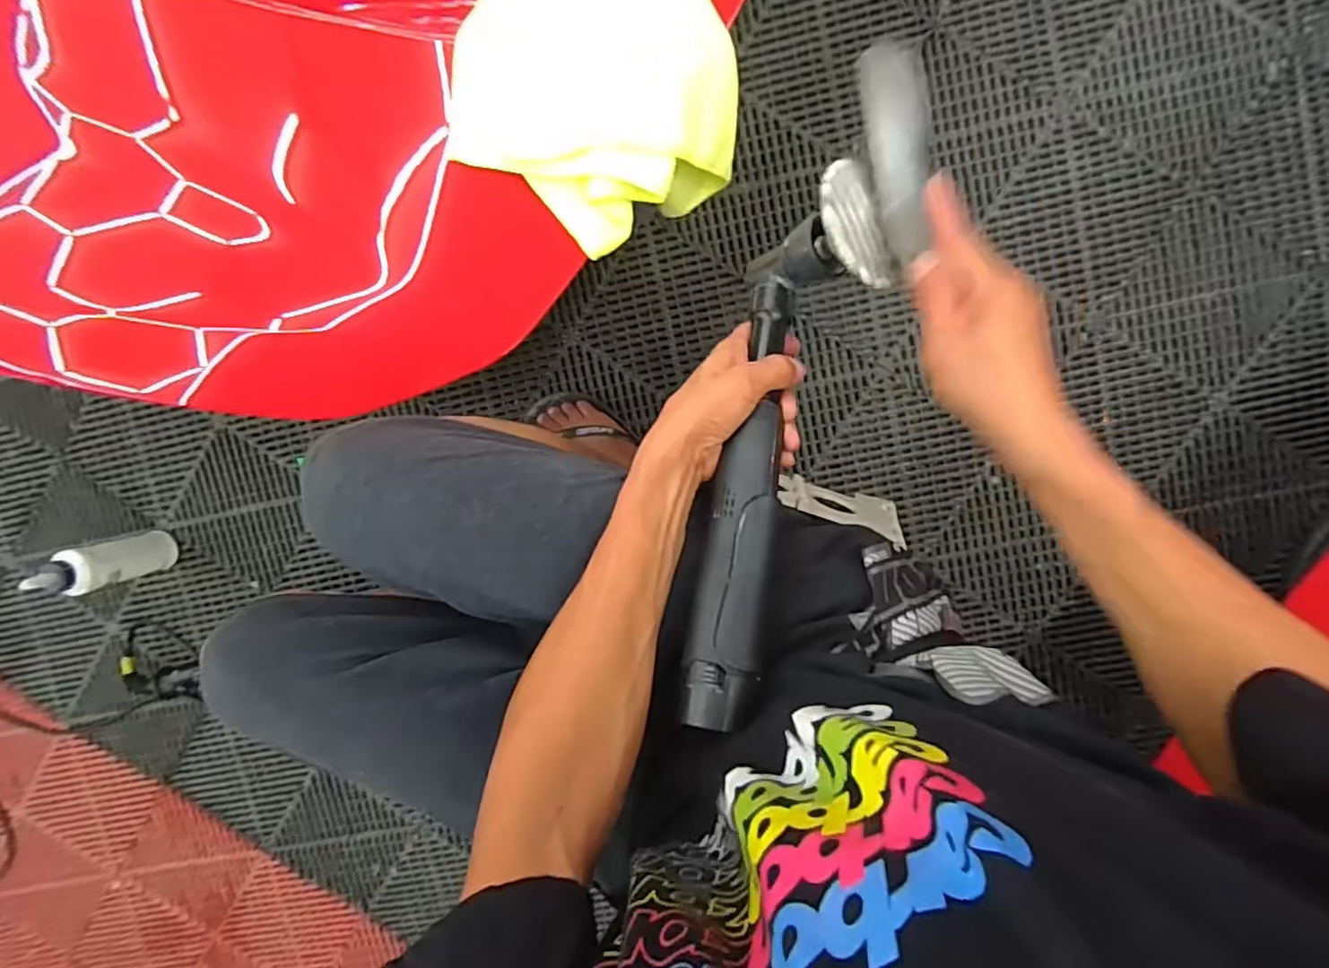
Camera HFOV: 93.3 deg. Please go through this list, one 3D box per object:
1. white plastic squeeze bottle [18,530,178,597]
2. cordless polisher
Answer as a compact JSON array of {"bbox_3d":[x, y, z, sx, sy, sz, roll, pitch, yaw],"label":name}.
[{"bbox_3d":[-0.824,0.117,0.935,0.057,0.188,0.066,-13,96,6],"label":"white plastic squeeze bottle"},{"bbox_3d":[0.073,-0.024,0.424,0.077,0.090,0.363,14,84,4],"label":"cordless polisher"}]

